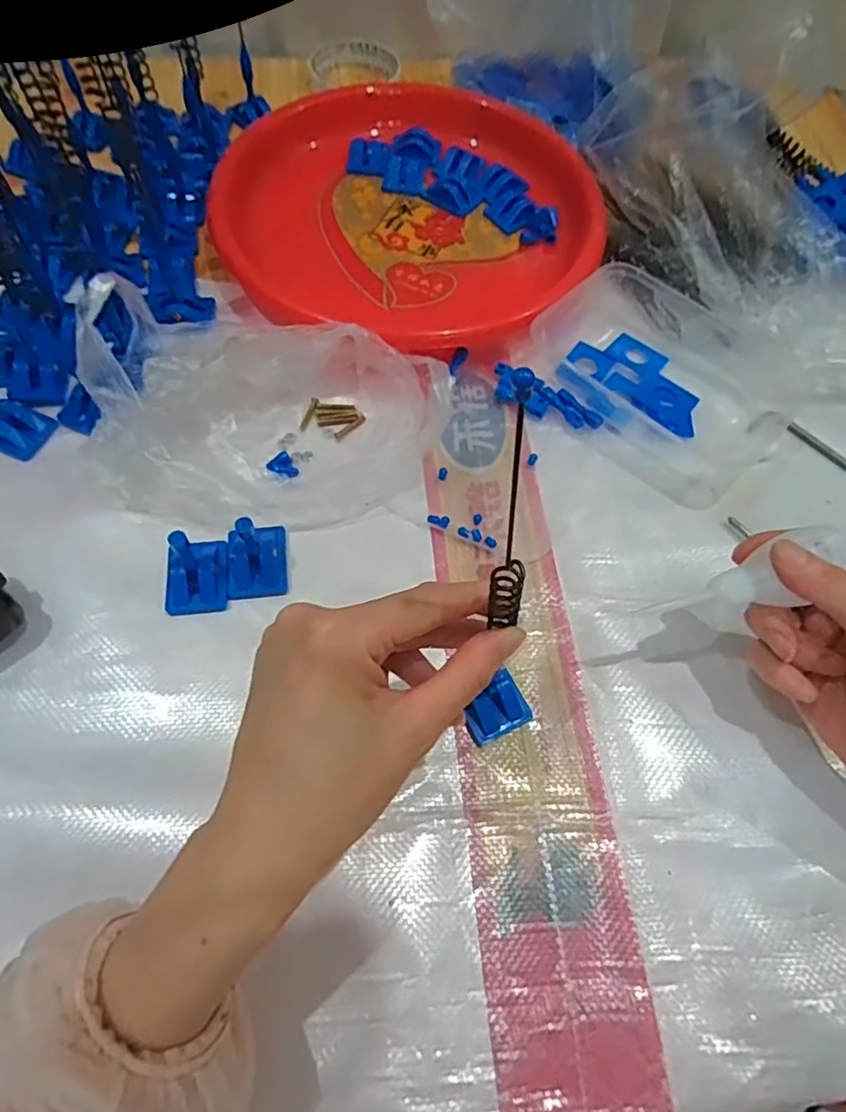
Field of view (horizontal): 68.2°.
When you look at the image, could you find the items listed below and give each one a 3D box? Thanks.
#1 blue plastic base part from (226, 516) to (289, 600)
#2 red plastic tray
[{"bbox_3d":[-0.097,-0.004,0.358,0.032,0.043,0.043,-5,64,-6],"label":"blue plastic base part"},{"bbox_3d":[-0.005,-0.271,0.478,0.276,0.063,0.242,15,64,4],"label":"red plastic tray"}]

